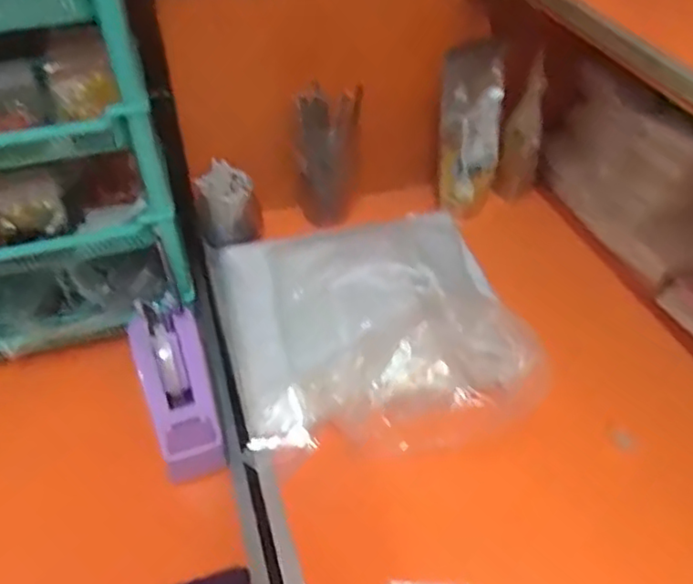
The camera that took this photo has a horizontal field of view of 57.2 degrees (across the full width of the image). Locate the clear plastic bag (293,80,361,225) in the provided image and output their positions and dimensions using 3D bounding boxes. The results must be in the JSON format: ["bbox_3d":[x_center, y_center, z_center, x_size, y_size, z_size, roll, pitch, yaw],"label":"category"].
[{"bbox_3d":[-0.023,-0.169,0.821,0.075,0.202,0.066,2,43,2],"label":"clear plastic bag"}]

